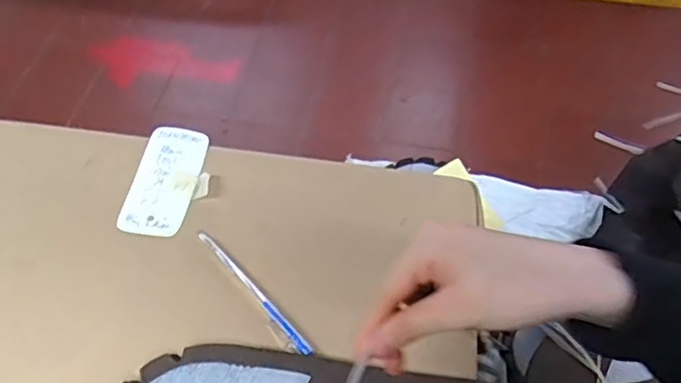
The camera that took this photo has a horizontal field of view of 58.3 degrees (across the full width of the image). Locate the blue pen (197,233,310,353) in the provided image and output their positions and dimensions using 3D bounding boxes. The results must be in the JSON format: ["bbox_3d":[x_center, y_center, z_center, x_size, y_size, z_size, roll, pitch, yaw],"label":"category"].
[{"bbox_3d":[-0.063,0.073,0.446,0.008,0.007,0.130,-35,60,-24],"label":"blue pen"}]

